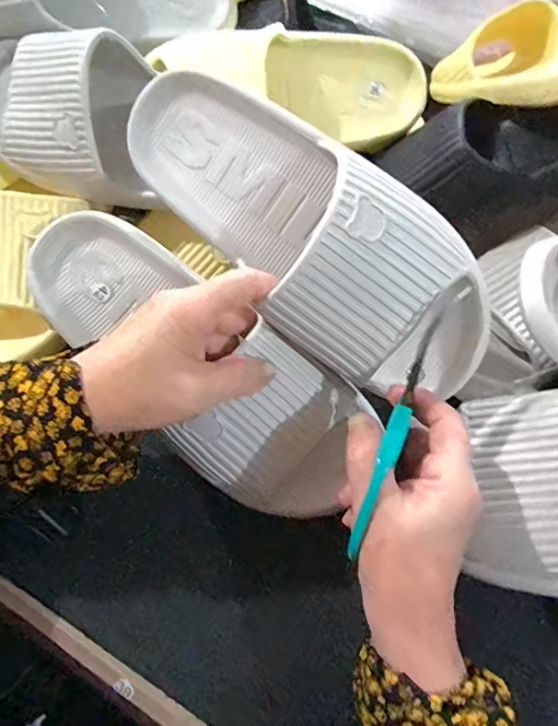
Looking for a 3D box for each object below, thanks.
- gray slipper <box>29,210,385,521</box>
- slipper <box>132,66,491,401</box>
[{"bbox_3d":[-0.055,-0.009,0.331,0.250,0.079,0.096,41,66,8],"label":"gray slipper"},{"bbox_3d":[0.013,-0.082,0.305,0.258,0.085,0.101,43,104,12],"label":"slipper"}]

